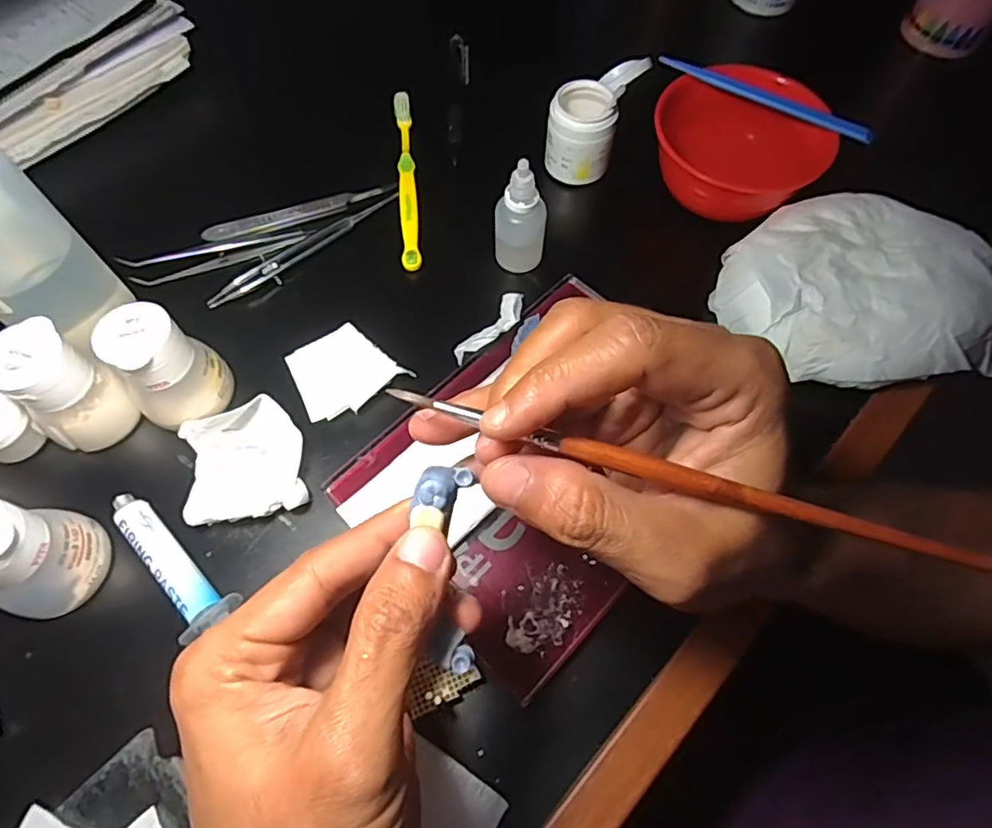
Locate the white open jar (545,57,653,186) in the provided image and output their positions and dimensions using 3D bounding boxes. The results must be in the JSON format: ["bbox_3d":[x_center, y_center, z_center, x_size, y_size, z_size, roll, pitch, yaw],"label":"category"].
[{"bbox_3d":[0.064,-0.201,0.394,0.044,0.053,0.069,26,67,10],"label":"white open jar"}]

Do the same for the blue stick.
[{"bbox_3d":[0.170,-0.204,0.370,0.140,0.011,0.008,34,69,13],"label":"blue stick"}]

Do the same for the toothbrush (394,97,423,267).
[{"bbox_3d":[-0.062,-0.165,0.402,0.012,0.012,0.153,-5,65,-4],"label":"toothbrush"}]

